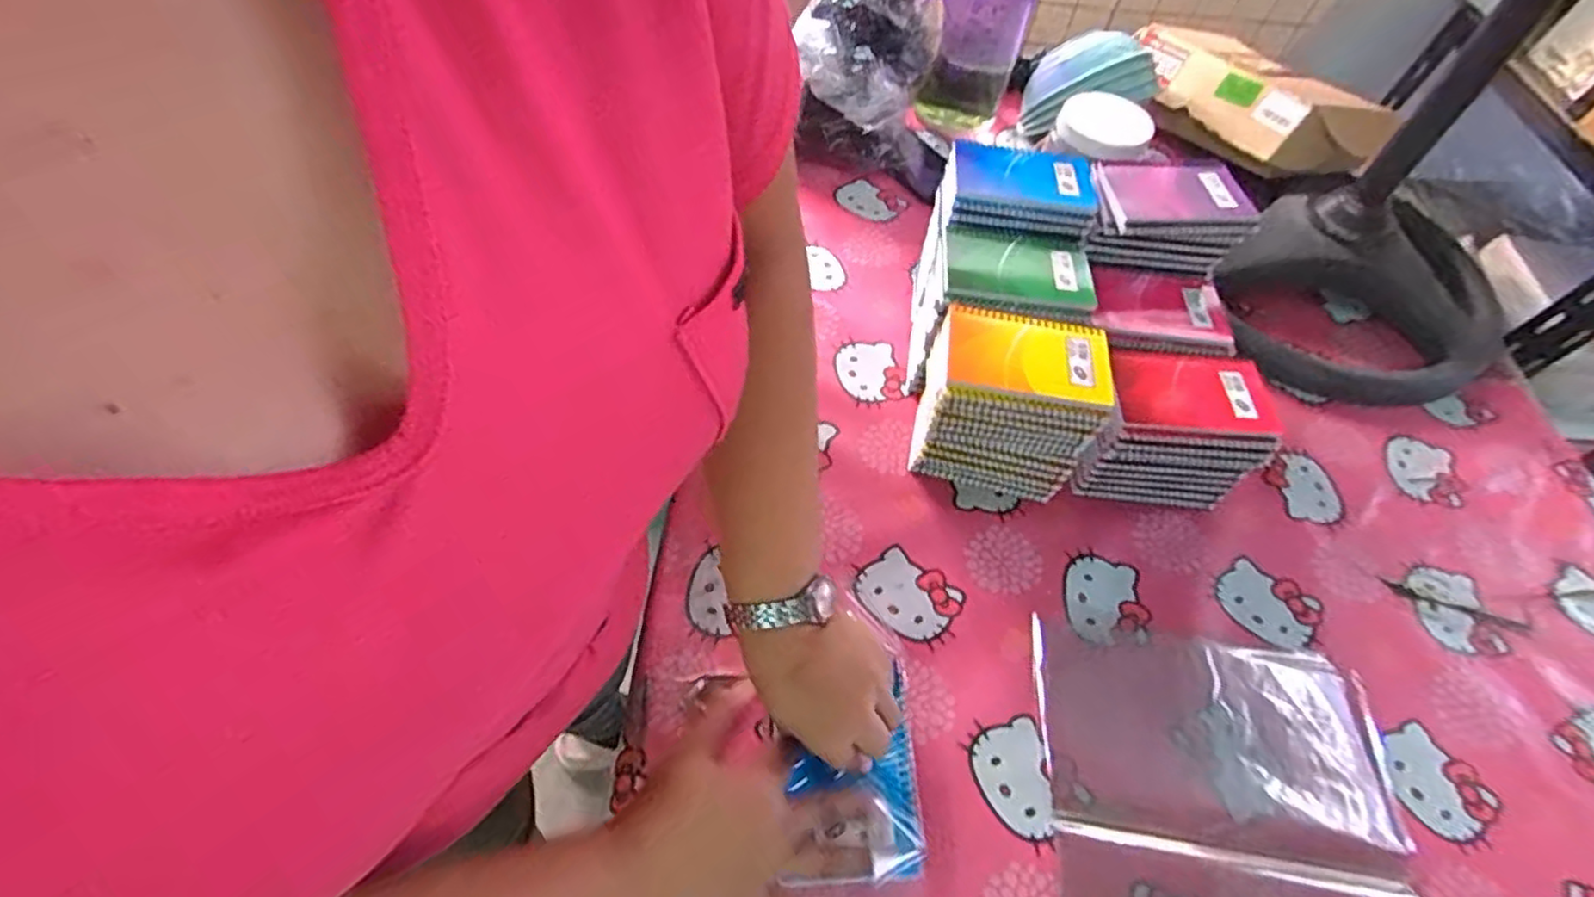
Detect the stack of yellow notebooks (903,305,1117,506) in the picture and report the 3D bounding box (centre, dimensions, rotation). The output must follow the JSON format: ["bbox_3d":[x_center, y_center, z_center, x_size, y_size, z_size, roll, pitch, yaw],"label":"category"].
[{"bbox_3d":[0.181,-0.038,0.609,0.133,0.137,0.093,11,57,3],"label":"stack of yellow notebooks"}]

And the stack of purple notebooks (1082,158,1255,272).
[{"bbox_3d":[0.355,-0.231,0.678,0.149,0.061,0.101,-1,57,-5],"label":"stack of purple notebooks"}]

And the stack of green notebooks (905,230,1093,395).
[{"bbox_3d":[0.192,-0.130,0.674,0.140,0.139,0.129,12,57,4],"label":"stack of green notebooks"}]

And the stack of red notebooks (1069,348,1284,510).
[{"bbox_3d":[0.332,-0.018,0.624,0.145,0.111,0.105,11,57,3],"label":"stack of red notebooks"}]

